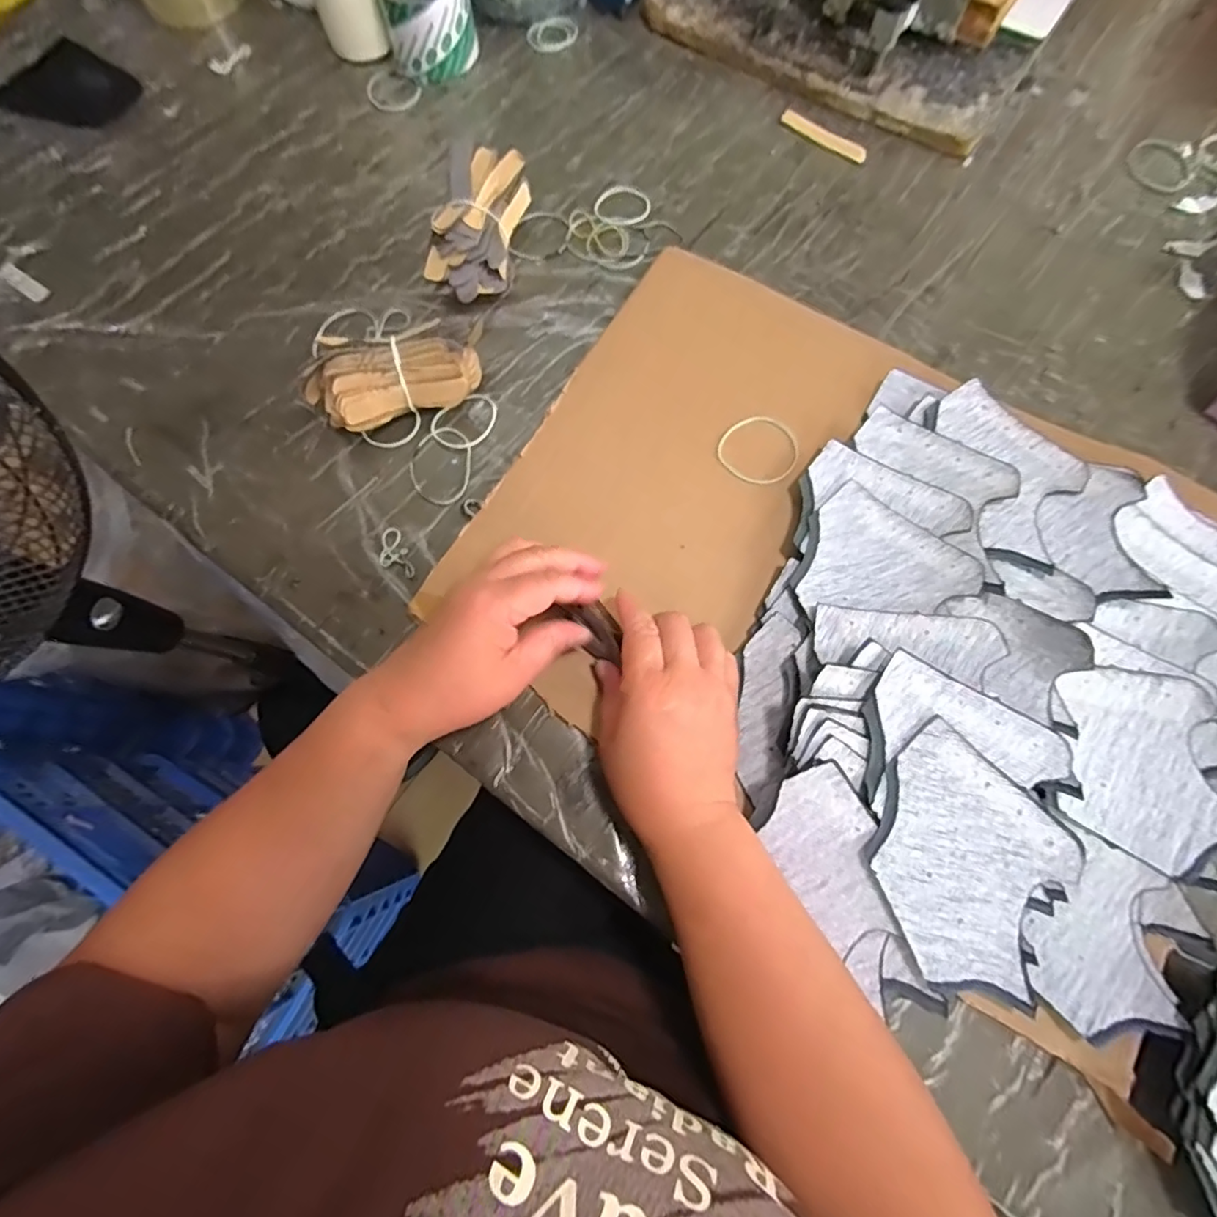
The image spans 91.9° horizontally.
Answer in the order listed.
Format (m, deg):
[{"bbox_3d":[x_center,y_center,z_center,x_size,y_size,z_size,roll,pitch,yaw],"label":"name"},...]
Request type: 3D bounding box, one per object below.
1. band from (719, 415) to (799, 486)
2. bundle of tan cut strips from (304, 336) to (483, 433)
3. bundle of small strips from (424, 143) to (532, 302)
[{"bbox_3d":[0.110,-0.116,0.427,0.055,0.004,0.055,32,76,11],"label":"band"},{"bbox_3d":[-0.156,-0.166,0.433,0.120,0.052,0.036,-19,72,-5],"label":"bundle of tan cut strips"},{"bbox_3d":[-0.105,-0.306,0.480,0.060,0.048,0.126,8,72,4],"label":"bundle of small strips"}]

